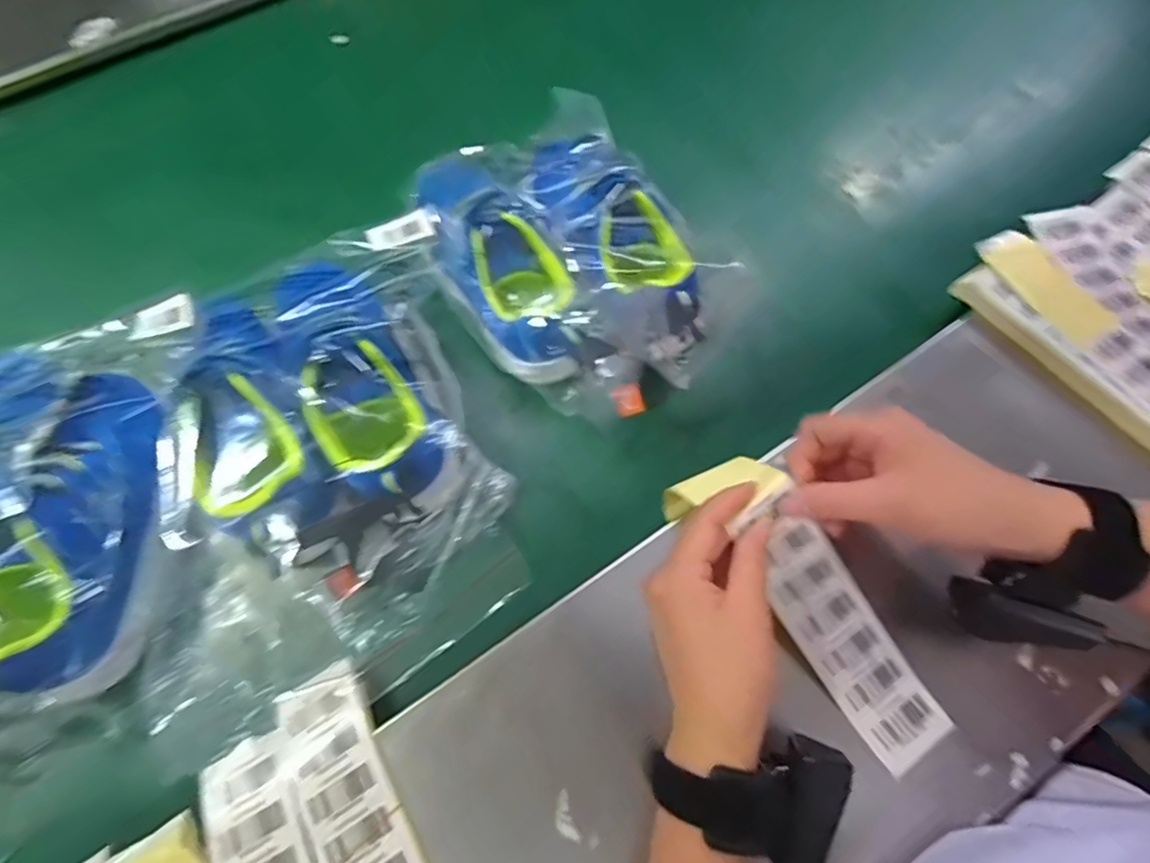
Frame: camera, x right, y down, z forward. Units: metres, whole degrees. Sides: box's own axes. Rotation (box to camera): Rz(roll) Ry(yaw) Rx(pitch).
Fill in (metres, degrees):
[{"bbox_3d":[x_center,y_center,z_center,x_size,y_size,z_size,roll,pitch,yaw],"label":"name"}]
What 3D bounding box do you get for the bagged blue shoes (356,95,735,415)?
[{"bbox_3d":[-0.009,-0.153,0.445,0.295,0.103,0.218,38,73,15],"label":"bagged blue shoes"}]

